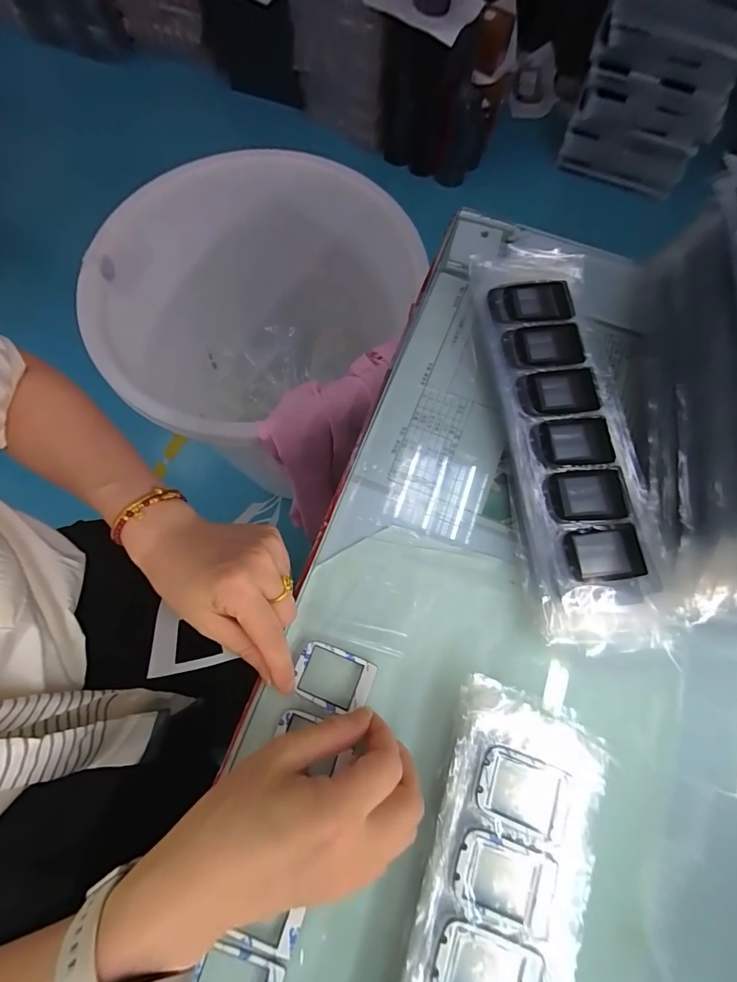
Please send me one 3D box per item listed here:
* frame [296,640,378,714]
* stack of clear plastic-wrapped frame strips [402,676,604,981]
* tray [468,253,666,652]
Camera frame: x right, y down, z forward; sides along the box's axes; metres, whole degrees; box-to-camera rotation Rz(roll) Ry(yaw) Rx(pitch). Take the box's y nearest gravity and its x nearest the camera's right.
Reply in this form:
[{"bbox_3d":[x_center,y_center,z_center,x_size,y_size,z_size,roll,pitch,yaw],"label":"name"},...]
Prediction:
[{"bbox_3d":[-0.023,0.124,0.266,0.052,0.006,0.037,20,74,4],"label":"frame"},{"bbox_3d":[0.052,0.273,0.210,0.088,0.034,0.315,19,74,4],"label":"stack of clear plastic-wrapped frame strips"},{"bbox_3d":[0.143,-0.045,0.311,0.090,0.033,0.304,-3,73,-3],"label":"tray"}]

